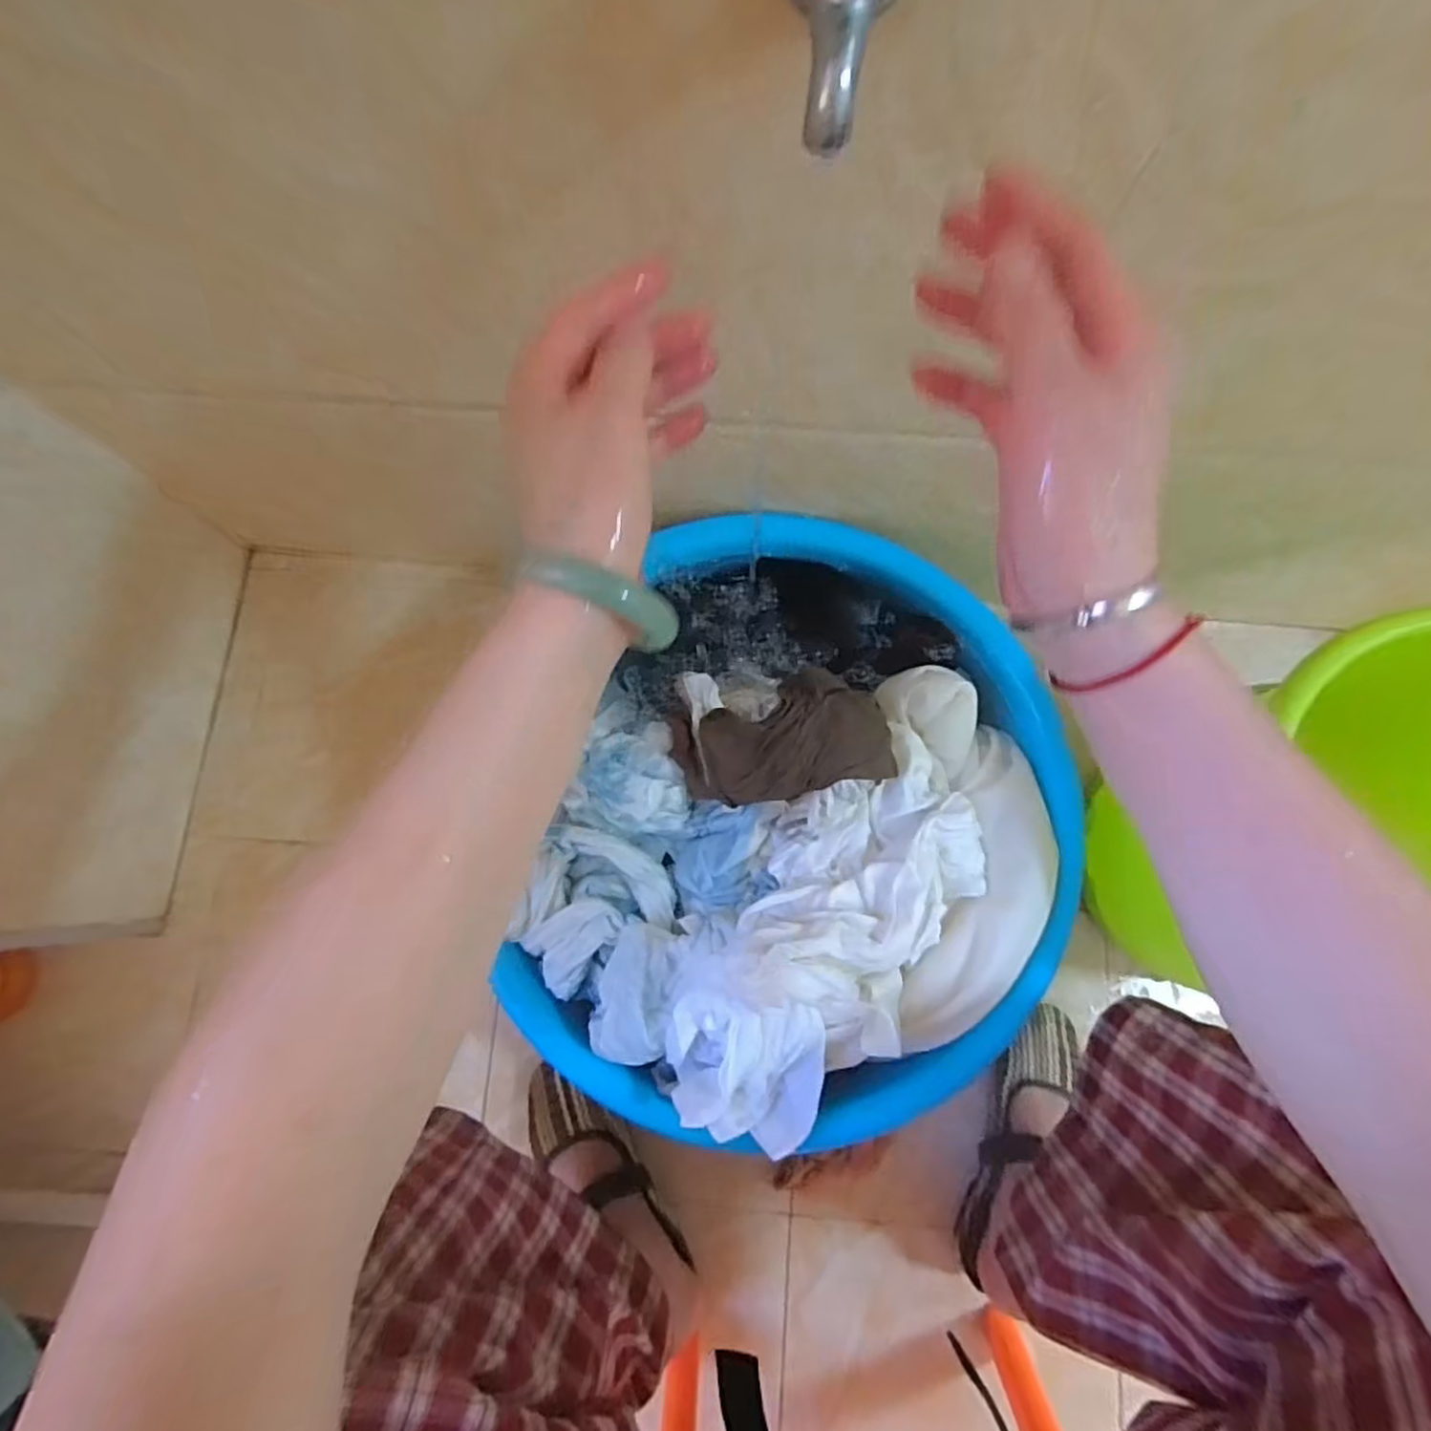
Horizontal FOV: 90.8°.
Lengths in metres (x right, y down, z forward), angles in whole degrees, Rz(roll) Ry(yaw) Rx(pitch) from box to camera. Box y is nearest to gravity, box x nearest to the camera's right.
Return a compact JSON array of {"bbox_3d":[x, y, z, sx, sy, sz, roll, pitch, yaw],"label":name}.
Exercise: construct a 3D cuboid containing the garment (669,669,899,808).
[{"bbox_3d":[0.050,0.020,0.553,0.161,0.072,0.090,-11,77,-3],"label":"garment"}]

